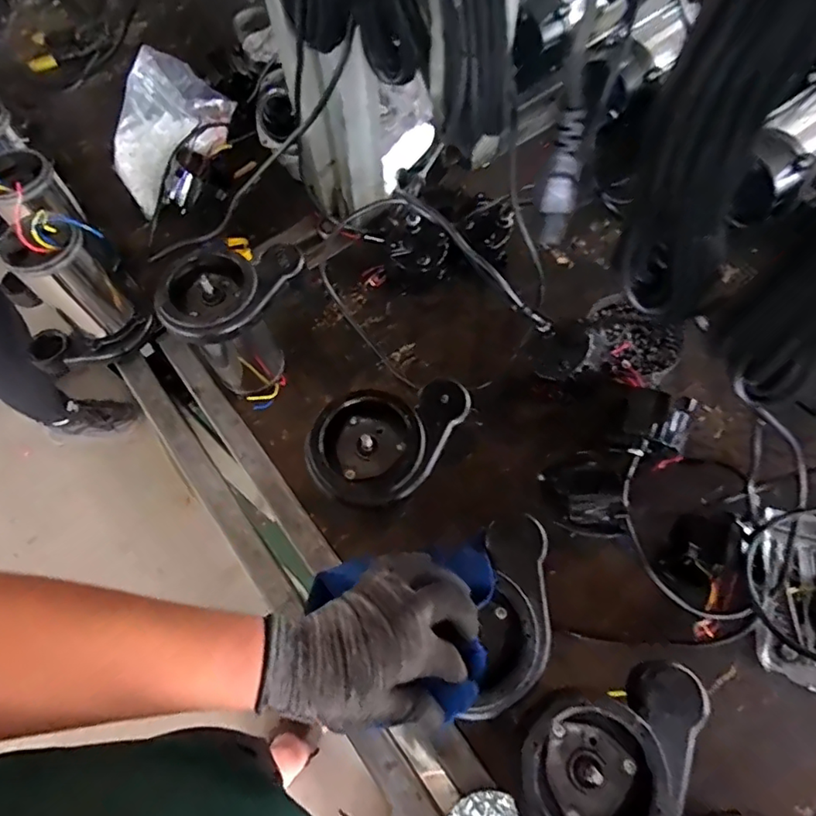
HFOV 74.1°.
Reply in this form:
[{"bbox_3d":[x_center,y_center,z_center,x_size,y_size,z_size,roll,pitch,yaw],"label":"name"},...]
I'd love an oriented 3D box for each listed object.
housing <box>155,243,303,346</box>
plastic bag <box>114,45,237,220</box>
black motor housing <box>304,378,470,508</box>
[{"bbox_3d":[-0.212,-0.141,0.628,0.123,0.046,0.161,35,71,16],"label":"housing"},{"bbox_3d":[-0.392,-0.450,0.867,0.122,0.157,0.228,32,70,16],"label":"plastic bag"},{"bbox_3d":[-0.024,0.024,0.540,0.119,0.038,0.158,28,69,14],"label":"black motor housing"}]

